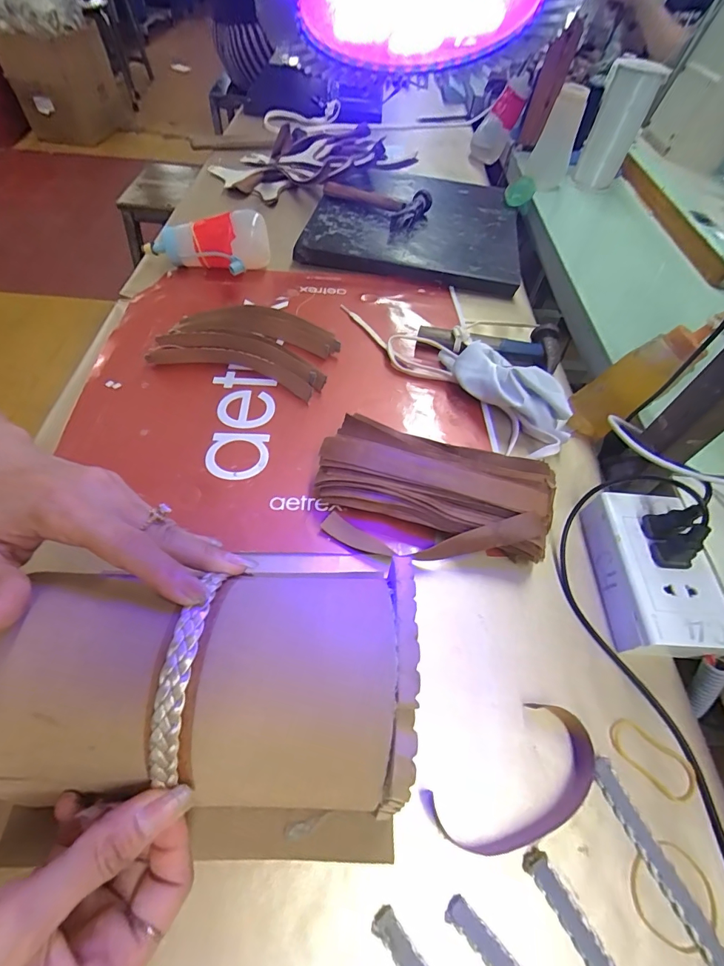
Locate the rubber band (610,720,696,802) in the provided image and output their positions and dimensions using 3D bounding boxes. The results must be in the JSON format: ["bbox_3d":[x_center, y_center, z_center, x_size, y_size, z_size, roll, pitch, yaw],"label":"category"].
[{"bbox_3d":[0.187,0.179,0.267,0.051,0.004,0.028,32,59,16],"label":"rubber band"}]

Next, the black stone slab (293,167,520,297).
[{"bbox_3d":[0.087,-0.410,0.647,0.311,0.032,0.324,11,55,3],"label":"black stone slab"}]

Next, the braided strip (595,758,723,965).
[{"bbox_3d":[0.188,0.249,0.216,0.015,0.005,0.186,-18,59,-16],"label":"braided strip"}]

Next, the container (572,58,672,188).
[{"bbox_3d":[0.435,-0.612,0.715,0.079,0.162,0.095,21,56,10],"label":"container"}]

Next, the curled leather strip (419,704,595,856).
[{"bbox_3d":[0.096,0.182,0.251,0.109,0.013,0.053,-26,62,-21],"label":"curled leather strip"}]

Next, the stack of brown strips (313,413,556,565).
[{"bbox_3d":[0.053,0.012,0.338,0.188,0.048,0.102,13,55,4],"label":"stack of brown strips"}]

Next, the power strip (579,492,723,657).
[{"bbox_3d":[0.222,0.068,0.322,0.075,0.042,0.120,3,55,-3],"label":"power strip"}]

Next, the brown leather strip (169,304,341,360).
[{"bbox_3d":[-0.116,-0.178,0.482,0.178,0.024,0.057,5,55,-1],"label":"brown leather strip"}]

